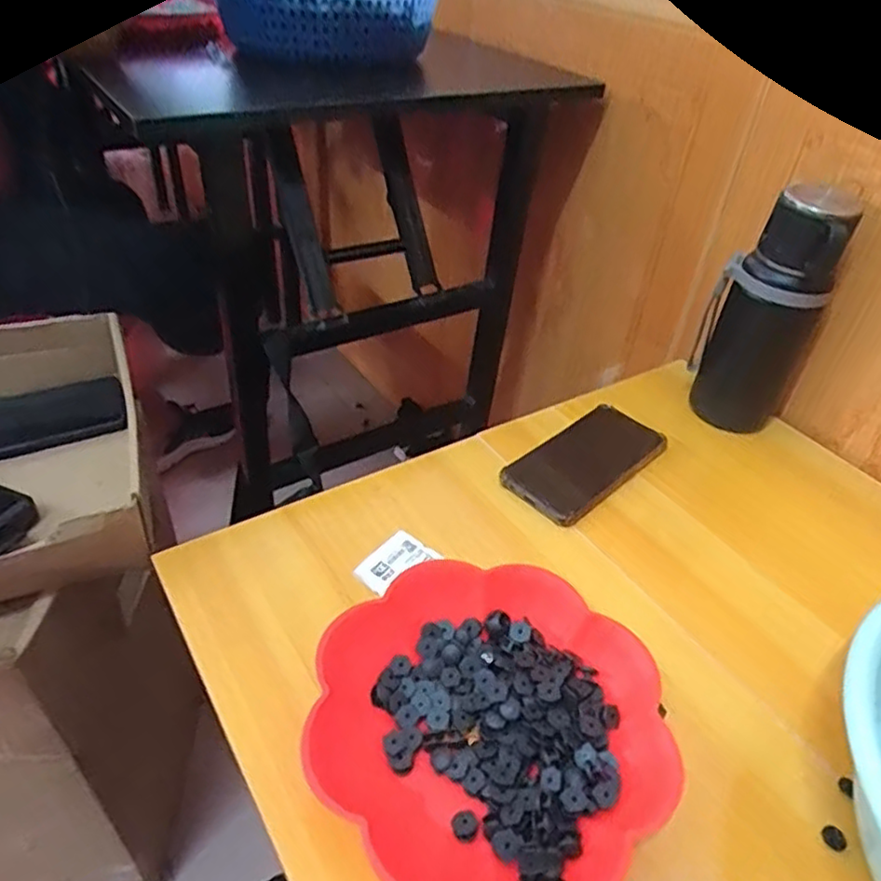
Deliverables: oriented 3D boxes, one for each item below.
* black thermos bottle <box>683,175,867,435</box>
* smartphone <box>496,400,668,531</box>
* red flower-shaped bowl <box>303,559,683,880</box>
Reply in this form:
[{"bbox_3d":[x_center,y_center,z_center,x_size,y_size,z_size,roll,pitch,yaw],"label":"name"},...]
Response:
[{"bbox_3d":[0.307,-0.121,0.630,0.098,0.229,0.065,25,44,22],"label":"black thermos bottle"},{"bbox_3d":[0.133,0.016,0.601,0.080,0.008,0.168,35,49,30],"label":"smartphone"},{"bbox_3d":[0.029,0.165,0.391,0.194,0.047,0.182,3,40,-2],"label":"red flower-shaped bowl"}]

